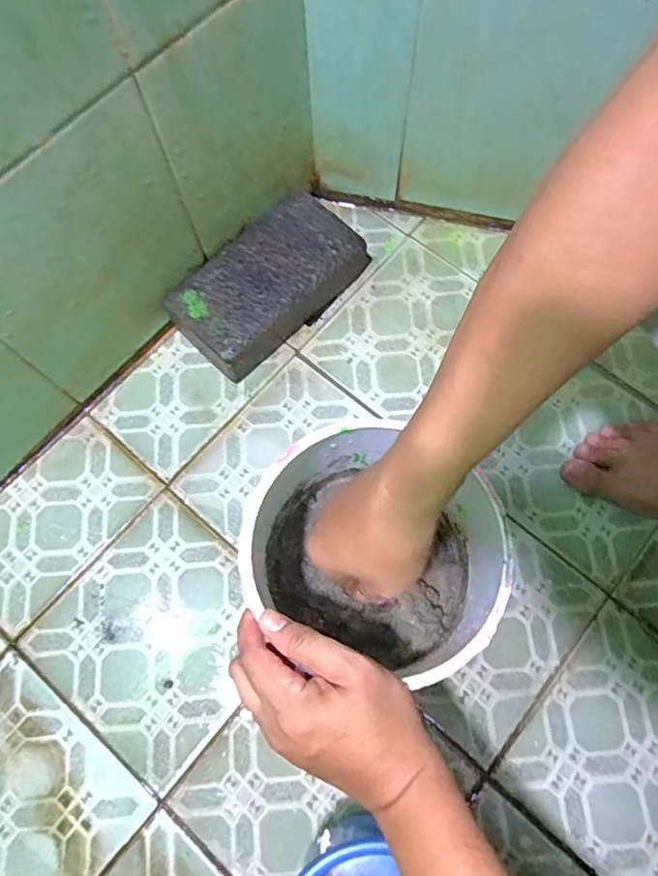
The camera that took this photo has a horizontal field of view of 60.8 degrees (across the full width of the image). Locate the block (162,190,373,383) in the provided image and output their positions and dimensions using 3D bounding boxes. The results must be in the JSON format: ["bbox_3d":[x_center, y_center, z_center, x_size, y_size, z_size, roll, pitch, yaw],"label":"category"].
[{"bbox_3d":[-0.060,-0.162,0.608,0.204,0.059,0.119,-41,77,-12],"label":"block"}]

